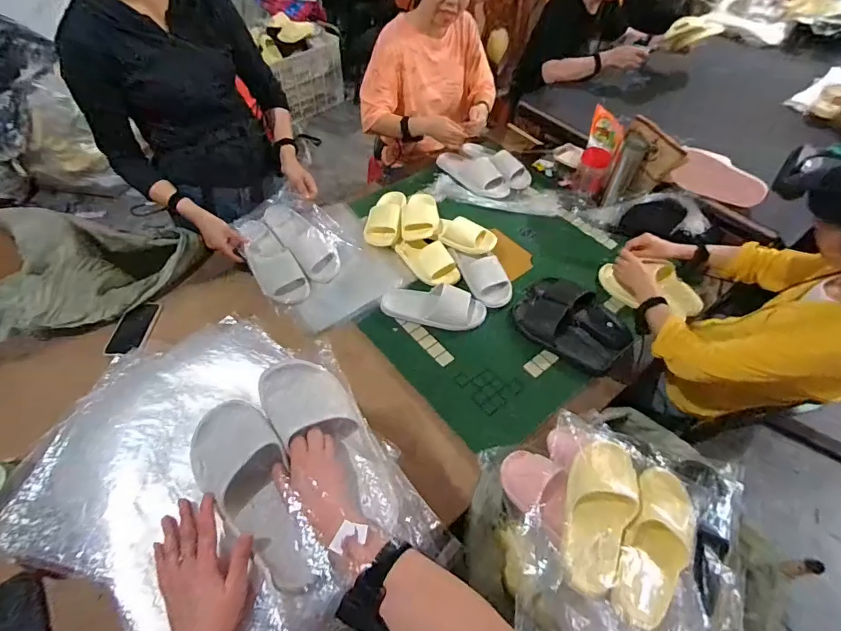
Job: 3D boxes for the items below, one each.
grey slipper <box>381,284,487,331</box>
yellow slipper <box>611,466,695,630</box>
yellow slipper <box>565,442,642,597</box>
[{"bbox_3d":[0.032,-0.032,1.091,0.258,0.066,0.100,15,55,7],"label":"grey slipper"},{"bbox_3d":[0.386,0.365,0.695,0.107,0.064,0.265,26,56,18],"label":"yellow slipper"},{"bbox_3d":[0.297,0.316,0.713,0.100,0.059,0.251,15,54,10],"label":"yellow slipper"}]

